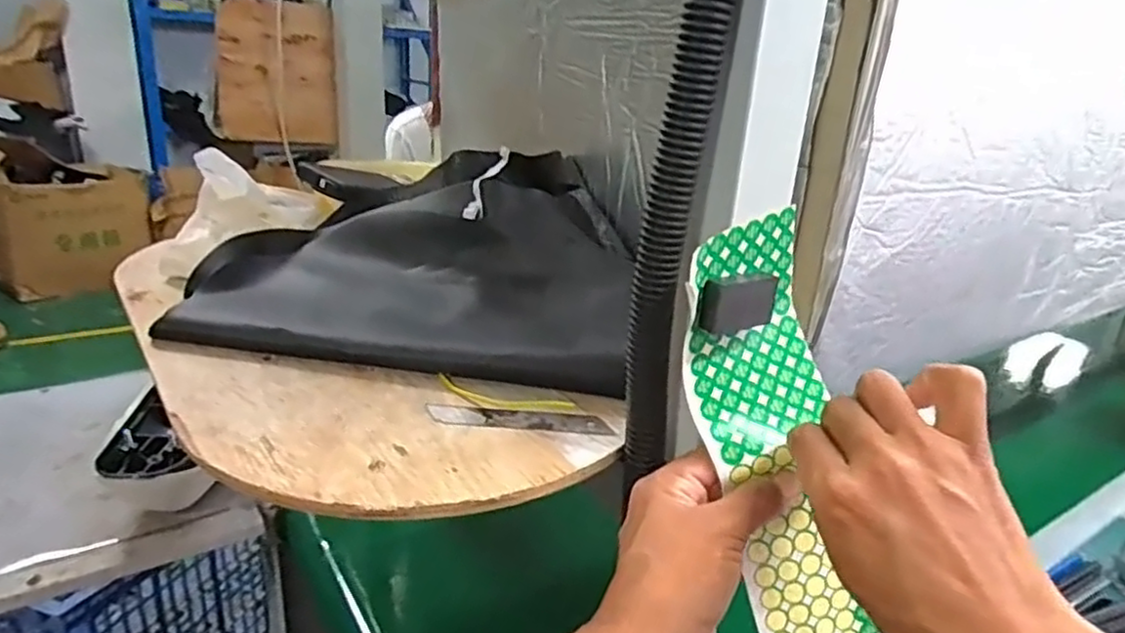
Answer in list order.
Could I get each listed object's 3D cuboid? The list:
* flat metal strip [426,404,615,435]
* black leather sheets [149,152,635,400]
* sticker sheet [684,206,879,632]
[{"bbox_3d":[-0.024,0.057,0.384,0.101,0.004,0.020,5,21,3],"label":"flat metal strip"},{"bbox_3d":[-0.098,-0.048,0.492,0.298,0.103,0.193,7,21,8],"label":"black leather sheets"},{"bbox_3d":[0.103,0.065,0.341,0.070,0.218,0.036,-16,6,-41],"label":"sticker sheet"}]

